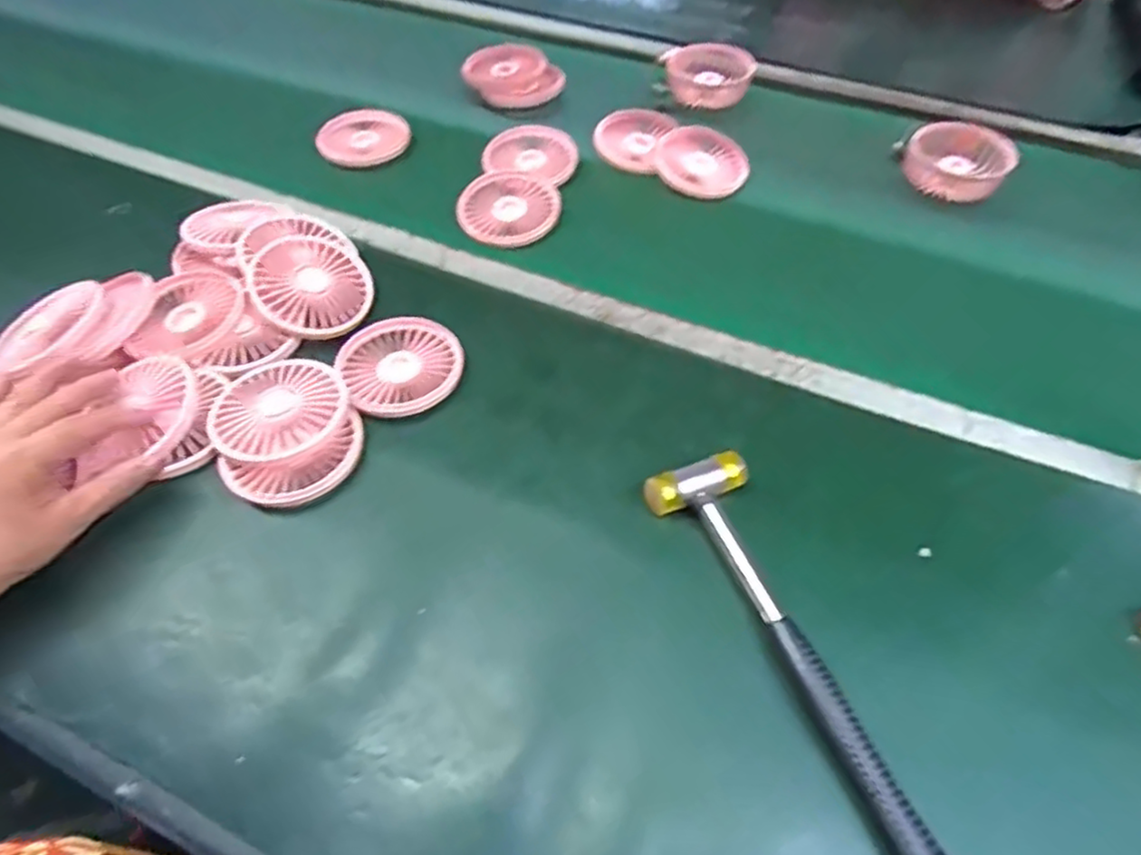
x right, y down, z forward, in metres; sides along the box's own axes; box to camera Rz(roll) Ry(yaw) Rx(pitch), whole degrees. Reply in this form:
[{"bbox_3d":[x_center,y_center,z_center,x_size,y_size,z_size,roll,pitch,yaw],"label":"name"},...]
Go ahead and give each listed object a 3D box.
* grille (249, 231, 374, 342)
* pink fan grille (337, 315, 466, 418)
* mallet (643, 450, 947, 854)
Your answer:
[{"bbox_3d":[-0.194,-0.109,0.527,0.086,0.014,0.087,8,67,-19],"label":"grille"},{"bbox_3d":[-0.121,-0.048,0.499,0.084,0.016,0.083,0,53,0],"label":"pink fan grille"},{"bbox_3d":[0.121,0.120,0.382,0.062,0.029,0.238,-18,55,-13],"label":"mallet"}]

